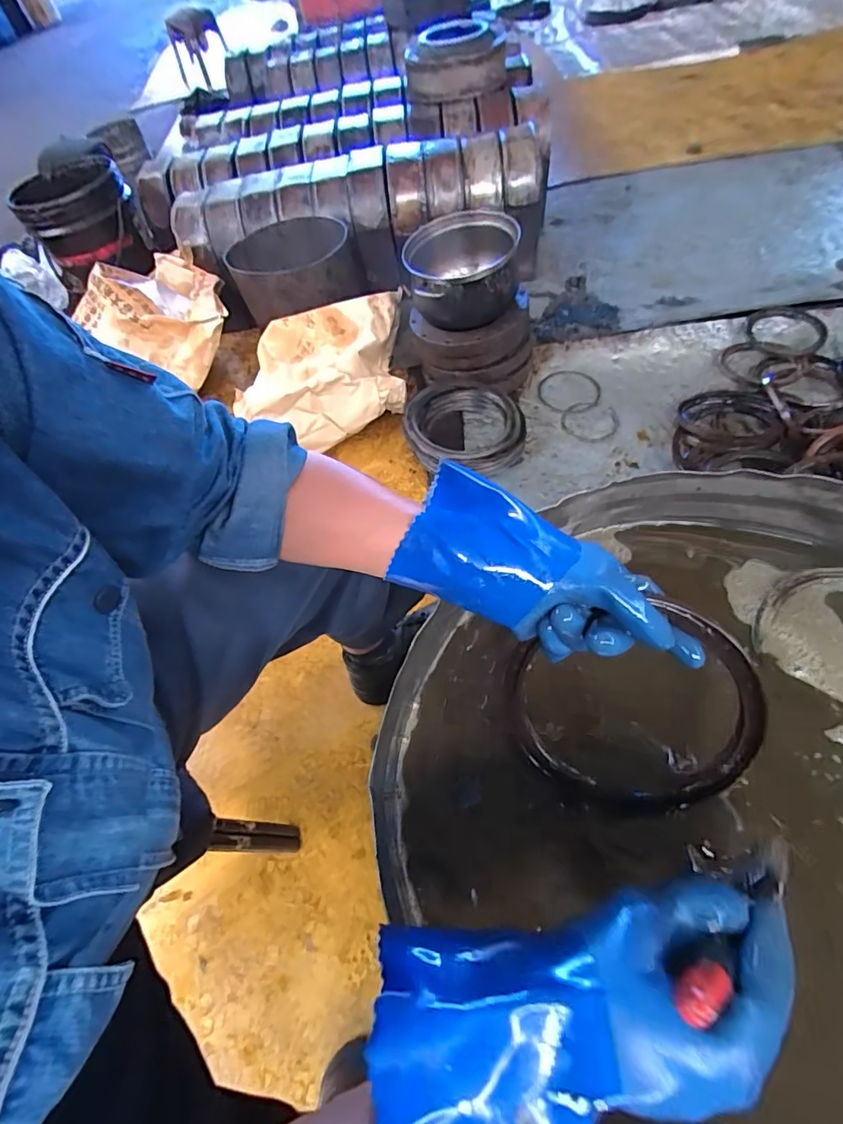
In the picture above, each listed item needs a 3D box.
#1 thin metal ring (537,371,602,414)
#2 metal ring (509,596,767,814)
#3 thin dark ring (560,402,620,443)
[{"bbox_3d":[0.302,-0.347,1.010,0.126,0.012,0.115,-2,59,3],"label":"thin metal ring"},{"bbox_3d":[0.158,0.114,0.379,0.178,0.175,0.018,1,17,18],"label":"metal ring"},{"bbox_3d":[0.334,-0.274,0.974,0.112,0.008,0.091,5,72,3],"label":"thin dark ring"}]

